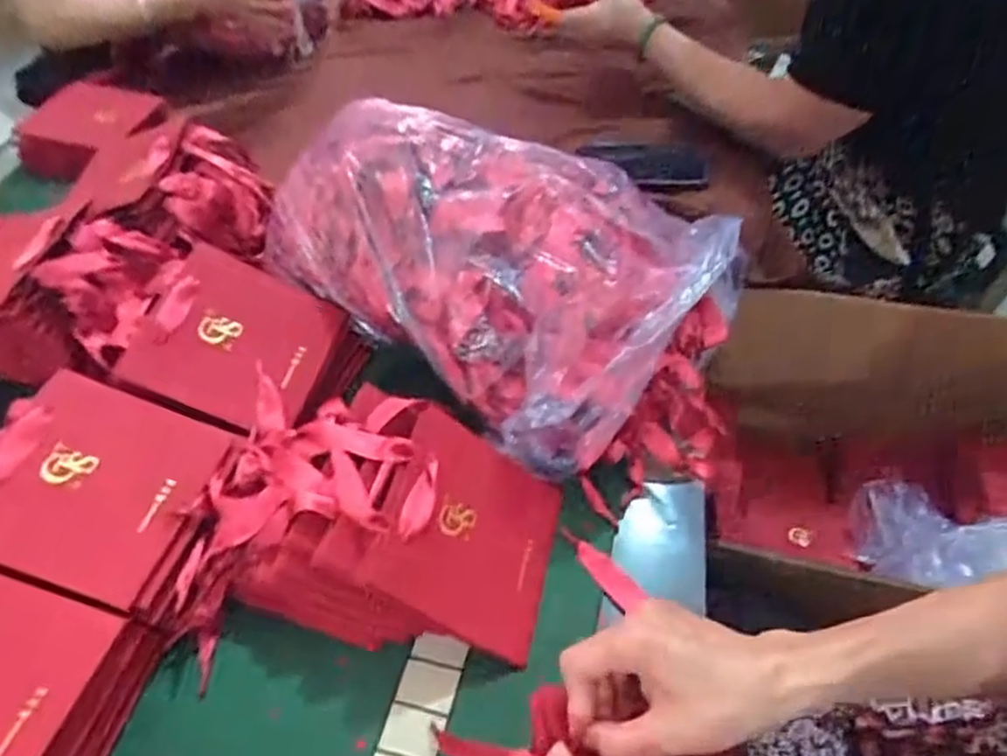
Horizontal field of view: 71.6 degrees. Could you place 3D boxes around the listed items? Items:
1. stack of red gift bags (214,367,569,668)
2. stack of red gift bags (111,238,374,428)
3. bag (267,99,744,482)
[{"bbox_3d":[-0.095,0.097,0.515,0.252,0.099,0.159,11,50,14],"label":"stack of red gift bags"},{"bbox_3d":[-0.215,-0.024,0.601,0.170,0.044,0.142,21,58,-12],"label":"stack of red gift bags"},{"bbox_3d":[0.004,-0.096,0.626,0.428,0.193,0.254,35,59,30],"label":"bag"}]

